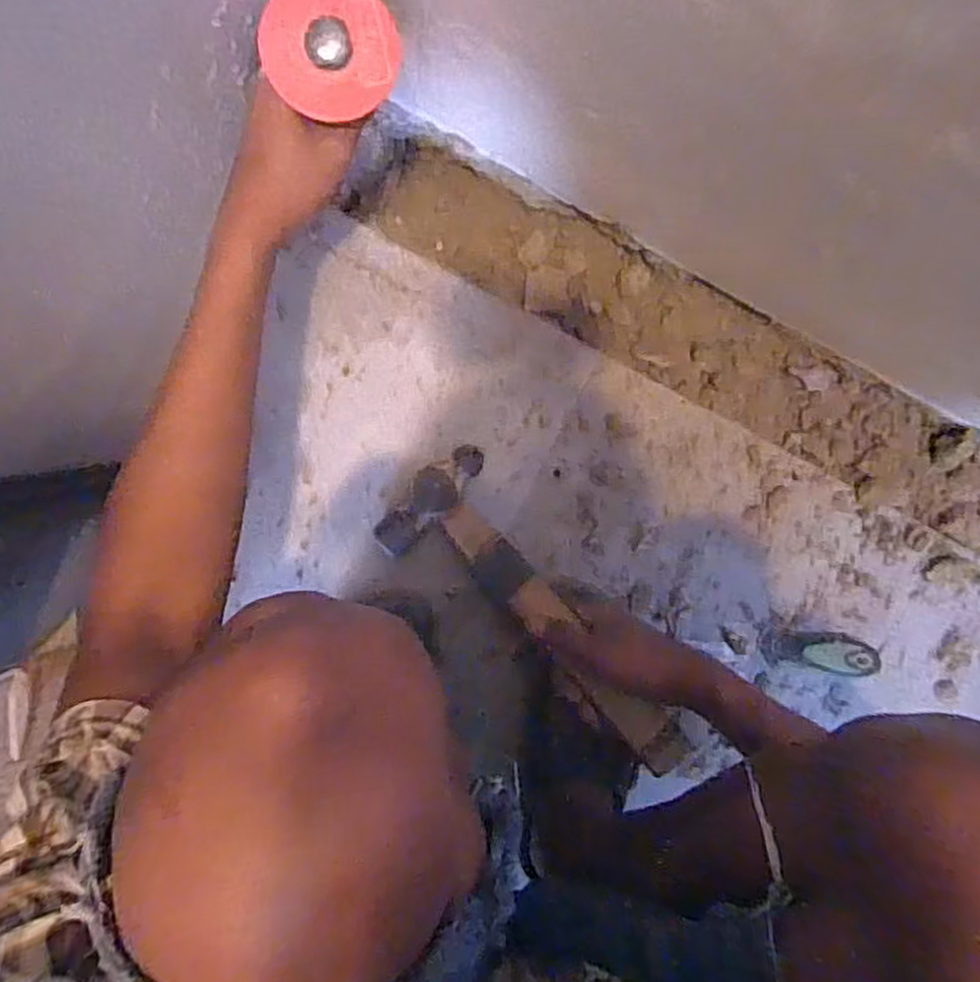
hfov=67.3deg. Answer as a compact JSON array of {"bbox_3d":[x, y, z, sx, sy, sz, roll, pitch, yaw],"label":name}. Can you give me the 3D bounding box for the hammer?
[{"bbox_3d":[0.038,0.103,0.596,0.104,0.027,0.296,-42,79,-1],"label":"hammer"}]

